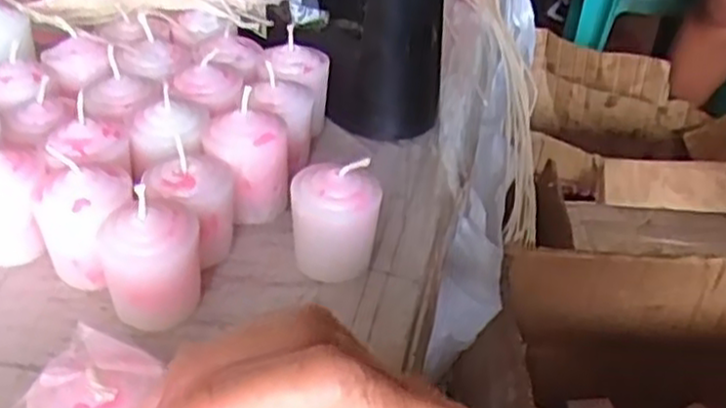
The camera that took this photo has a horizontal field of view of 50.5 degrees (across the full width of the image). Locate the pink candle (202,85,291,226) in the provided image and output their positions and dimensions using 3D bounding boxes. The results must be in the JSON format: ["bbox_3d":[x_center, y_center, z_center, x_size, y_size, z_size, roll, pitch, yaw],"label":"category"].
[{"bbox_3d":[-0.052,-0.019,0.352,0.036,0.054,0.029,-24,44,-32],"label":"pink candle"}]

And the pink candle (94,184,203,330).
[{"bbox_3d":[-0.081,0.021,0.297,0.036,0.052,0.031,-10,38,-16],"label":"pink candle"}]

